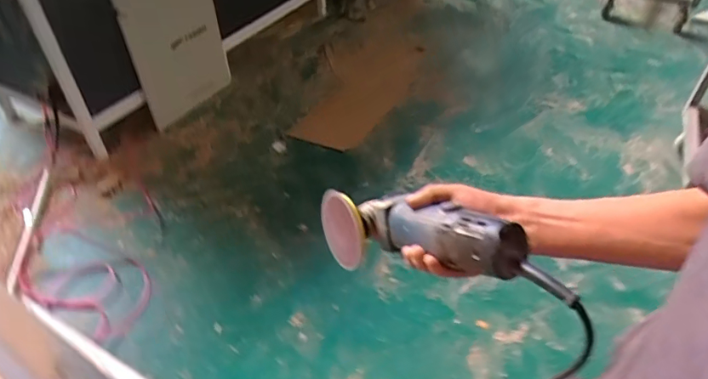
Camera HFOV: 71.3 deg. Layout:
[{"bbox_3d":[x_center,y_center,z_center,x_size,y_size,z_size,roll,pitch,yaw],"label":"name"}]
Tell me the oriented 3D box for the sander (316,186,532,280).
[{"bbox_3d":[0.072,0.045,0.567,0.078,0.086,0.263,-35,24,-35],"label":"sander"}]

